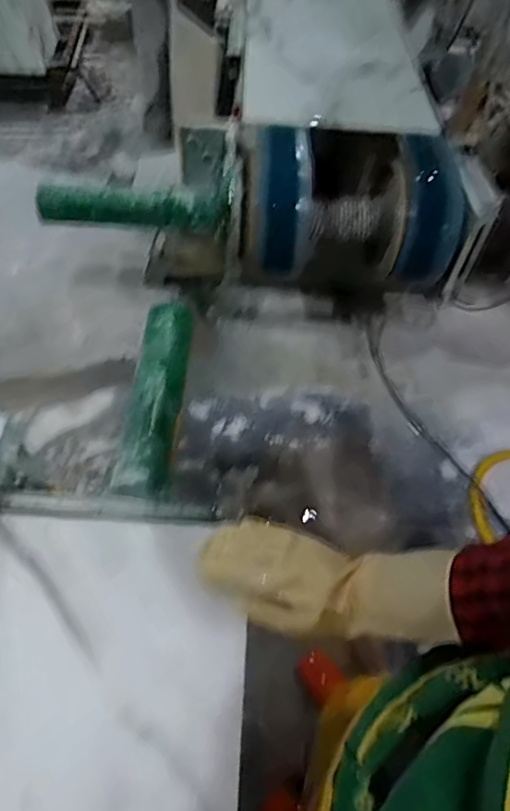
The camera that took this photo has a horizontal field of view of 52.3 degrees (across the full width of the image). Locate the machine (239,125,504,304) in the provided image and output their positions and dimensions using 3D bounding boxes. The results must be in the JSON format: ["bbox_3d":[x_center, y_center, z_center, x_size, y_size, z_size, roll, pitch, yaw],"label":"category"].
[{"bbox_3d":[0.221,-0.468,1.229,0.506,0.253,0.310,2,54,-1],"label":"machine"}]

